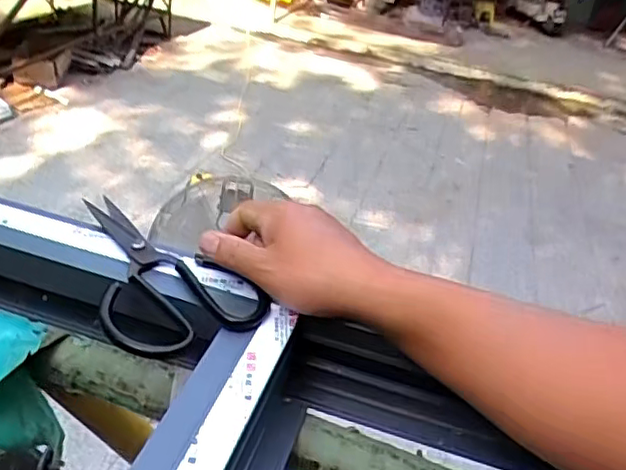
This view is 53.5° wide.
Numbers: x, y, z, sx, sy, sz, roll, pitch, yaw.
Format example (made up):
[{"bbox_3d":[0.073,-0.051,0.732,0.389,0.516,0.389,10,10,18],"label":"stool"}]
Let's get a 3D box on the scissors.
[{"bbox_3d":[-0.139,0.024,0.523,0.120,0.018,0.216,-15,39,-35],"label":"scissors"}]

